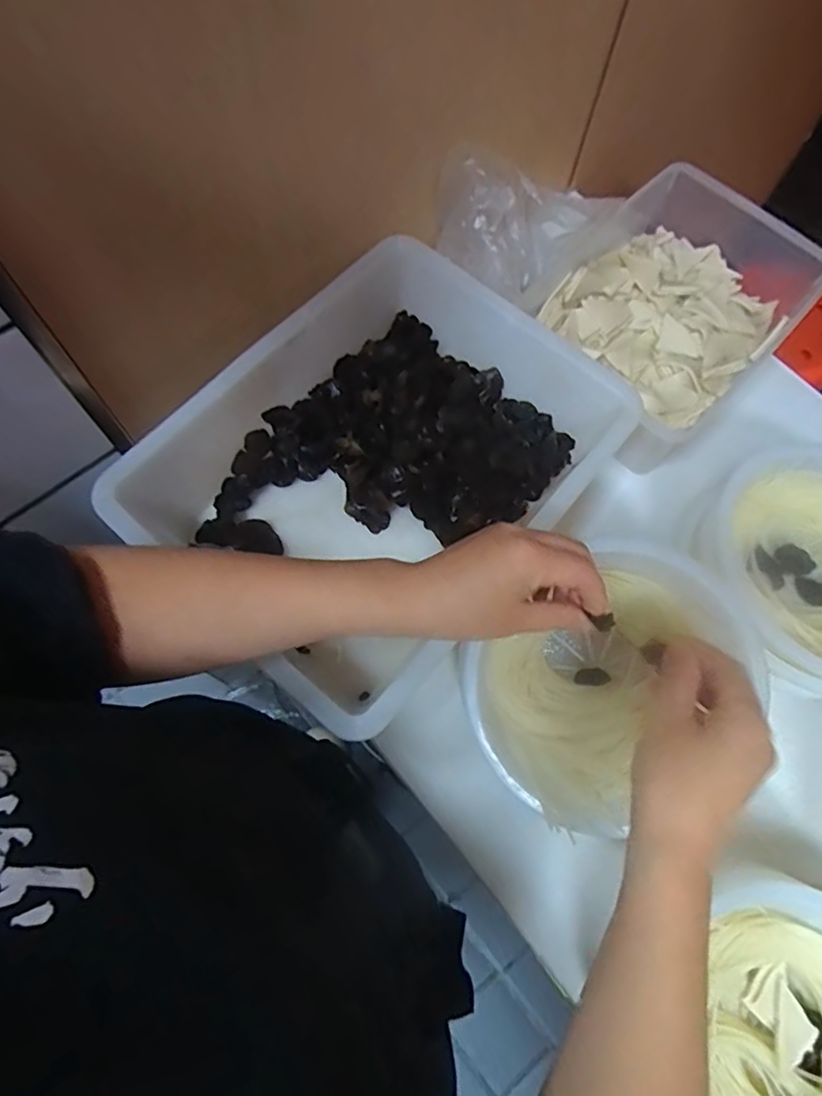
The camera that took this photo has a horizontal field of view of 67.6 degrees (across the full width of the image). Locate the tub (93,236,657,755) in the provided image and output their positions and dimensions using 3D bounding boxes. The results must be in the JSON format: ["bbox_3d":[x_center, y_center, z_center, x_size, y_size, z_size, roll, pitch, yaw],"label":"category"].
[{"bbox_3d":[-0.024,-0.065,0.541,0.284,0.106,0.411,39,73,11],"label":"tub"}]

